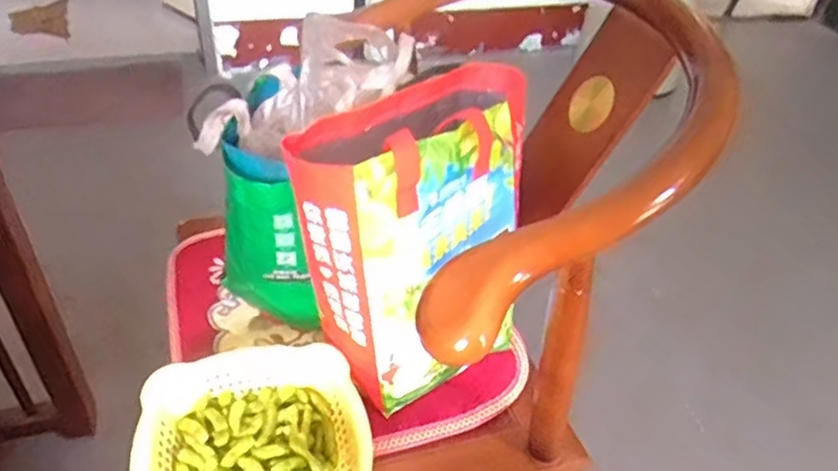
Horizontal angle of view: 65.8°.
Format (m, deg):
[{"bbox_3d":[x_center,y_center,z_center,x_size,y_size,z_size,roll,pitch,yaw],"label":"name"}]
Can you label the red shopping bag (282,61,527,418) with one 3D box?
[{"bbox_3d":[0.005,-0.007,0.684,0.276,0.275,0.162,-25,48,-31],"label":"red shopping bag"}]

